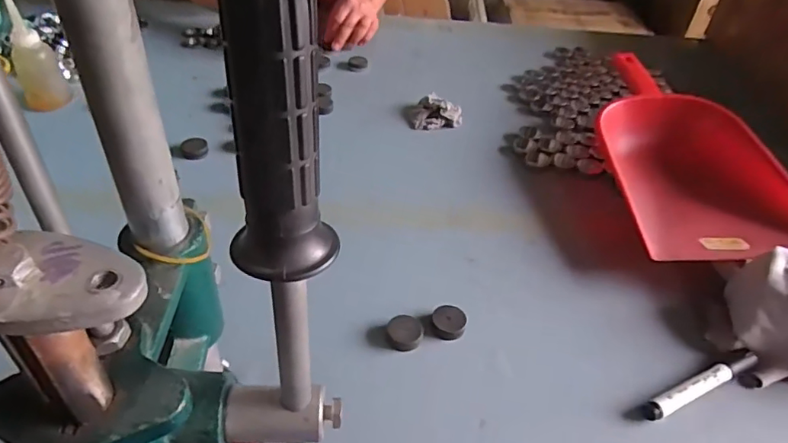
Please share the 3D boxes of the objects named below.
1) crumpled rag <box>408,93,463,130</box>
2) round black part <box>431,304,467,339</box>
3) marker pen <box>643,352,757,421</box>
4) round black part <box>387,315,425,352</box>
[{"bbox_3d":[0.059,-0.161,0.794,0.076,0.034,0.052,-9,43,-17],"label":"crumpled rag"},{"bbox_3d":[0.053,0.097,0.511,0.032,0.014,0.032,3,41,-3],"label":"round black part"},{"bbox_3d":[0.278,0.148,0.480,0.131,0.018,0.017,-15,45,-22],"label":"marker pen"},{"bbox_3d":[0.011,0.104,0.497,0.033,0.012,0.031,3,41,-3],"label":"round black part"}]

